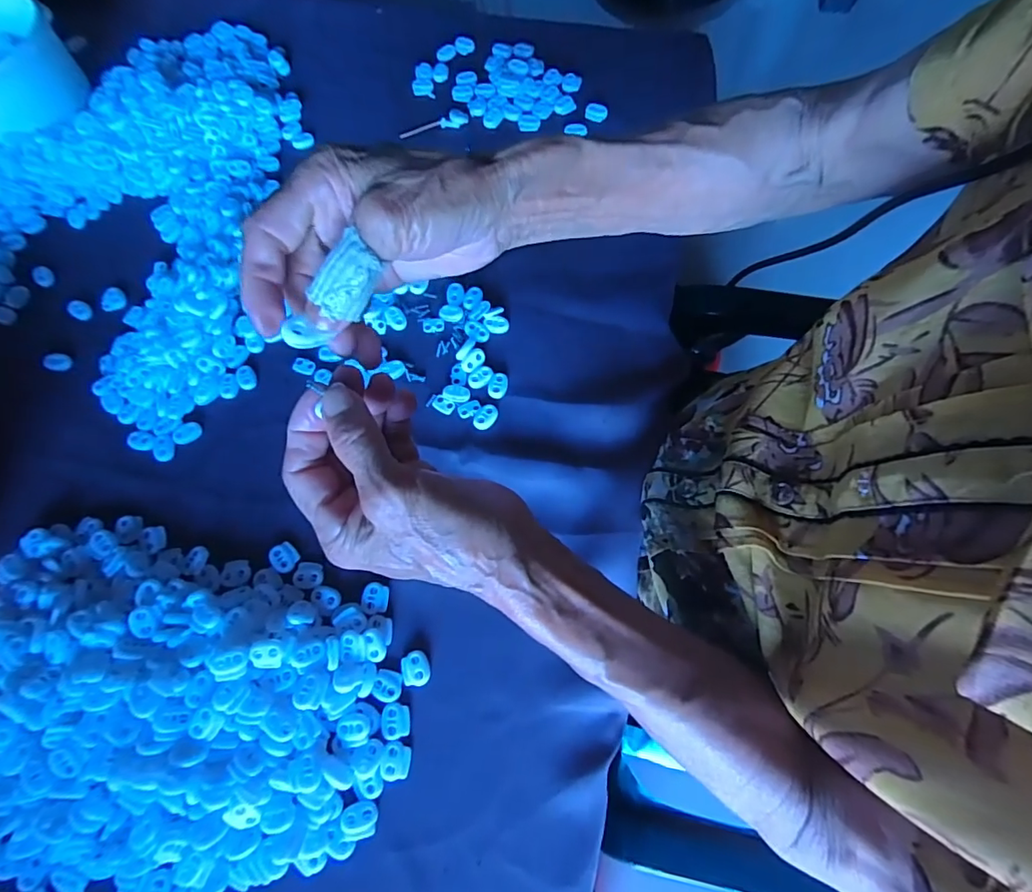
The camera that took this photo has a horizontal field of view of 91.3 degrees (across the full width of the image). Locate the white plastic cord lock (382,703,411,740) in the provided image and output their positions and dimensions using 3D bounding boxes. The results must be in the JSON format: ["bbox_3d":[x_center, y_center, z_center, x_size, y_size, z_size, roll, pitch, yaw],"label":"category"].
[{"bbox_3d":[-0.080,0.182,0.334,0.018,0.004,0.021,-6,71,-1],"label":"white plastic cord lock"}]

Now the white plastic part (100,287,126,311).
[{"bbox_3d":[-0.367,-0.135,0.459,0.023,0.004,0.026,-8,71,-2],"label":"white plastic part"}]

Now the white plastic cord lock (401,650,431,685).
[{"bbox_3d":[-0.069,0.153,0.346,0.019,0.004,0.022,-14,71,-4],"label":"white plastic cord lock"}]

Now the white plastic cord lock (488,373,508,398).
[{"bbox_3d":[-0.015,-0.051,0.418,0.015,0.004,0.023,12,72,5],"label":"white plastic cord lock"}]

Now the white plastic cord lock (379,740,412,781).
[{"bbox_3d":[-0.078,0.204,0.326,0.018,0.004,0.021,10,72,5],"label":"white plastic cord lock"}]

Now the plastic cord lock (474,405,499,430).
[{"bbox_3d":[-0.025,-0.024,0.410,0.016,0.004,0.023,30,74,11],"label":"plastic cord lock"}]

